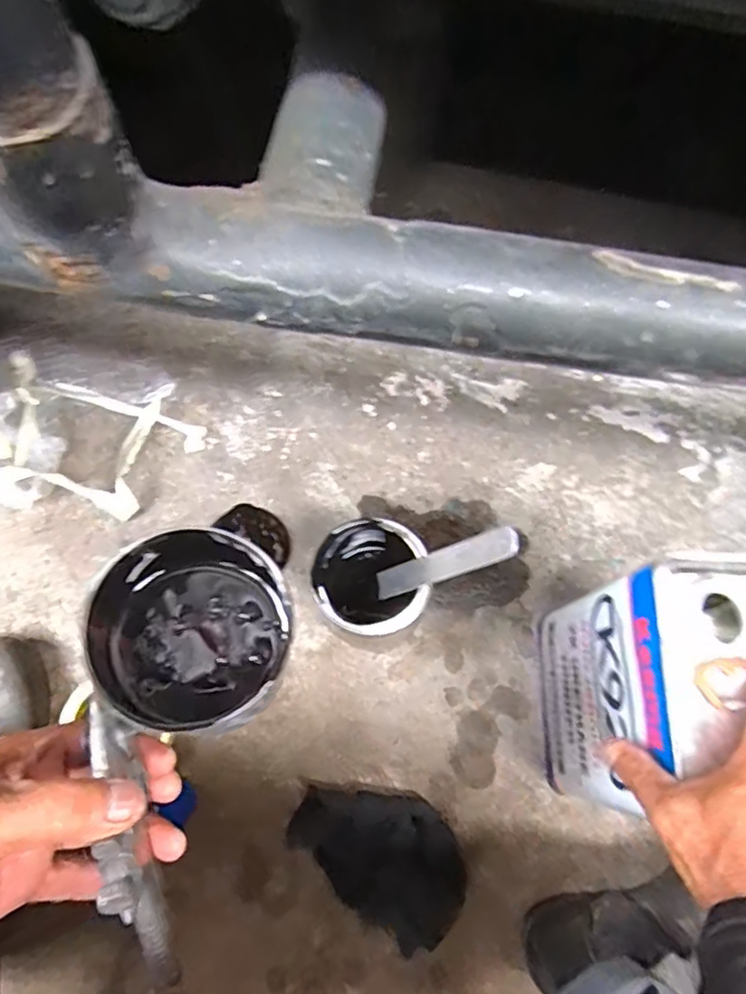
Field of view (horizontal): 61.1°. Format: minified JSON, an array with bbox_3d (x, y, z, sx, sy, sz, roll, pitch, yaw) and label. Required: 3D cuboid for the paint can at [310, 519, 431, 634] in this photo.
[{"bbox_3d":[0.001,0.087,0.594,0.098,0.124,0.098,1,71,-4],"label":"paint can"}]

